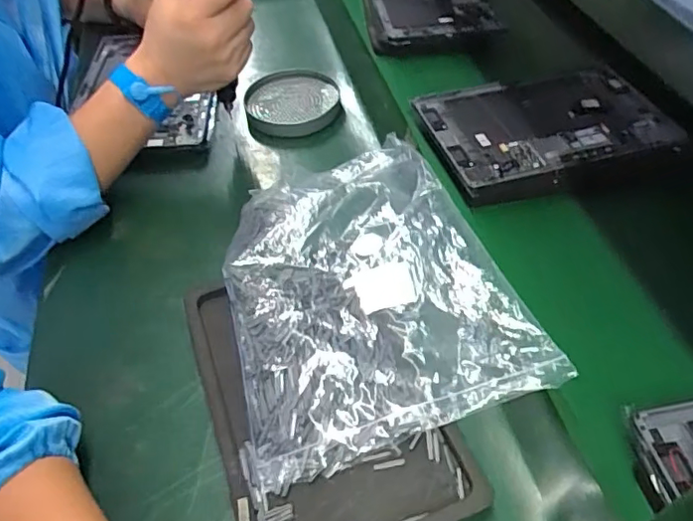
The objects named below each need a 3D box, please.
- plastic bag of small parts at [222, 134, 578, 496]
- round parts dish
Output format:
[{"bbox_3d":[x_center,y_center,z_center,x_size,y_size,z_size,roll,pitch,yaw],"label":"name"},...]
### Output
[{"bbox_3d":[0.008,0.015,0.469,0.221,0.043,0.288,-15,52,-10],"label":"plastic bag of small parts"},{"bbox_3d":[-0.064,-0.187,0.670,0.110,0.025,0.112,-1,51,1],"label":"round parts dish"}]

